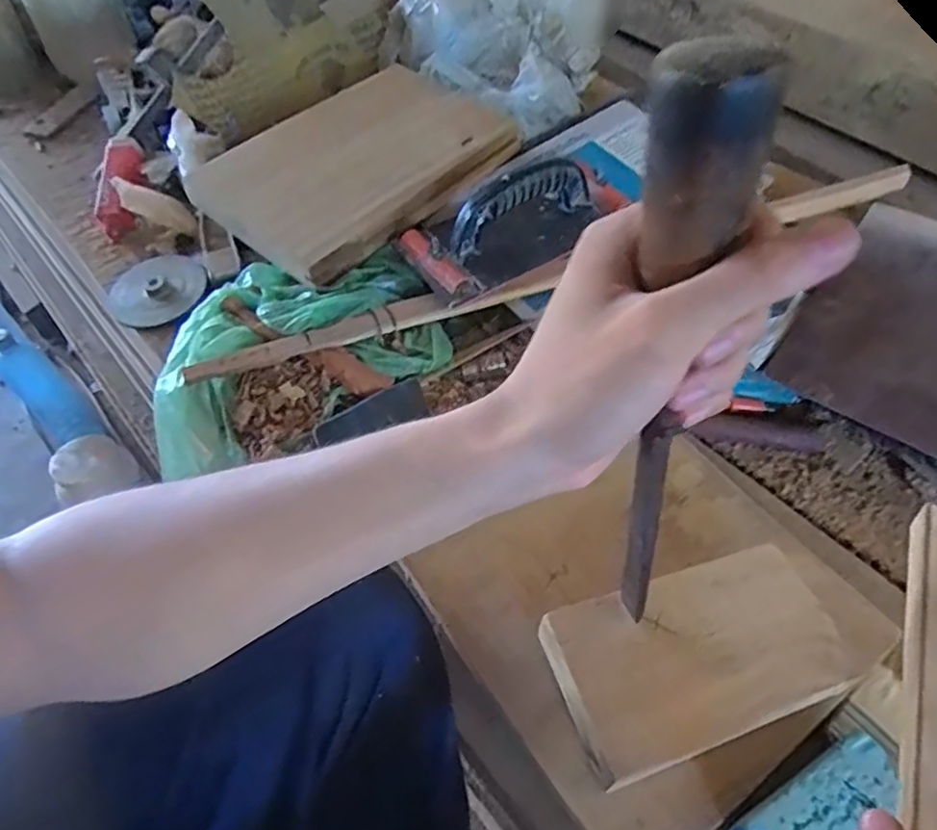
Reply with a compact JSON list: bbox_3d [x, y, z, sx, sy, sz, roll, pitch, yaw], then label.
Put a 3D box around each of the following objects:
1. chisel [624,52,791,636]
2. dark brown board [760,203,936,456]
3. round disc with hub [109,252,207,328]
[{"bbox_3d":[0.084,0.000,0.269,0.031,0.282,0.036,23,56,26],"label":"chisel"},{"bbox_3d":[0.409,-0.081,0.548,0.199,0.012,0.297,32,59,21],"label":"dark brown board"},{"bbox_3d":[-0.309,-0.126,0.628,0.089,0.025,0.095,1,51,-1],"label":"round disc with hub"}]

